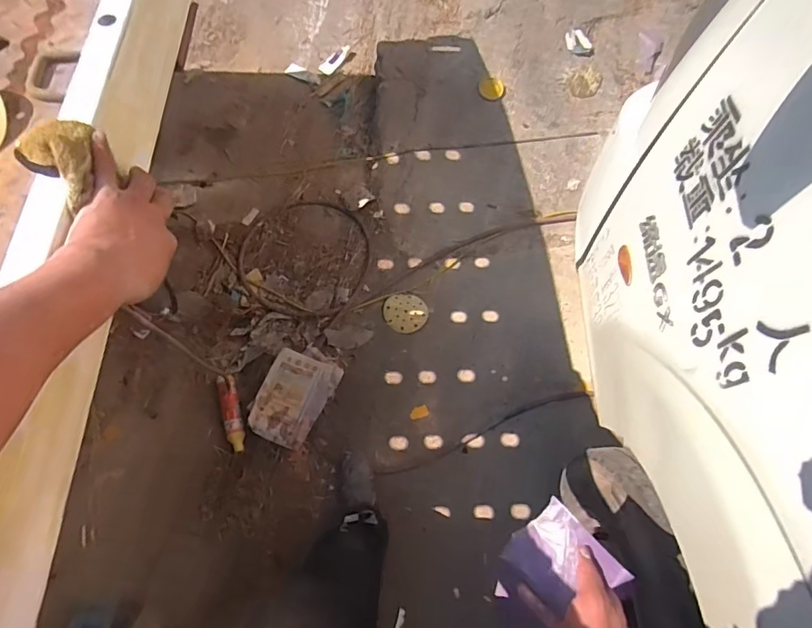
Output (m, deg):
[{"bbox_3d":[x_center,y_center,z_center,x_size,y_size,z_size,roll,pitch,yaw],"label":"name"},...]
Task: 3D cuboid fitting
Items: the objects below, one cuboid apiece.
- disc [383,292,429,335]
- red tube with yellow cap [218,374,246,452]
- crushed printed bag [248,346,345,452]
[{"bbox_3d":[0.000,-0.003,1.542,0.142,0.010,0.133,0,69,0],"label":"disc"},{"bbox_3d":[-0.521,0.295,1.420,0.057,0.045,0.240,-16,70,-7],"label":"red tube with yellow cap"},{"bbox_3d":[-0.332,0.242,1.396,0.183,0.095,0.272,29,71,9],"label":"crushed printed bag"}]

